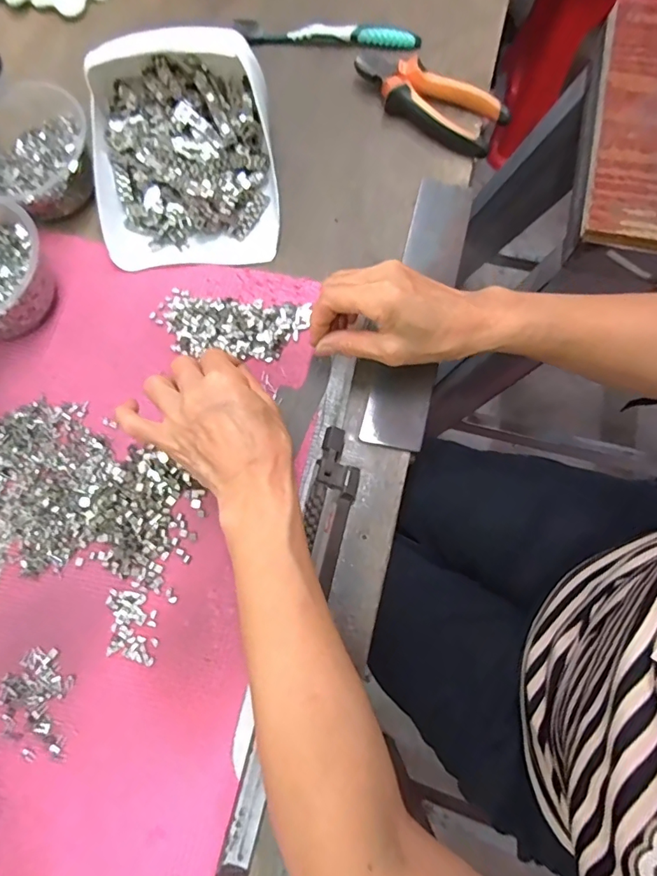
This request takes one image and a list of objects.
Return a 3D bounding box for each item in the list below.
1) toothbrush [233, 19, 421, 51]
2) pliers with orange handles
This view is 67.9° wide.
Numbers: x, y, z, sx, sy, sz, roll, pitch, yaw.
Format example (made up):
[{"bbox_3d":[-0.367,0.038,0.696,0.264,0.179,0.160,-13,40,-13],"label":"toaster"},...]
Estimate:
[{"bbox_3d":[-0.001,-0.402,0.485,0.182,0.013,0.022,6,76,5],"label":"toothbrush"},{"bbox_3d":[0.093,-0.321,0.459,0.152,0.025,0.055,38,81,11],"label":"pliers with orange handles"}]

